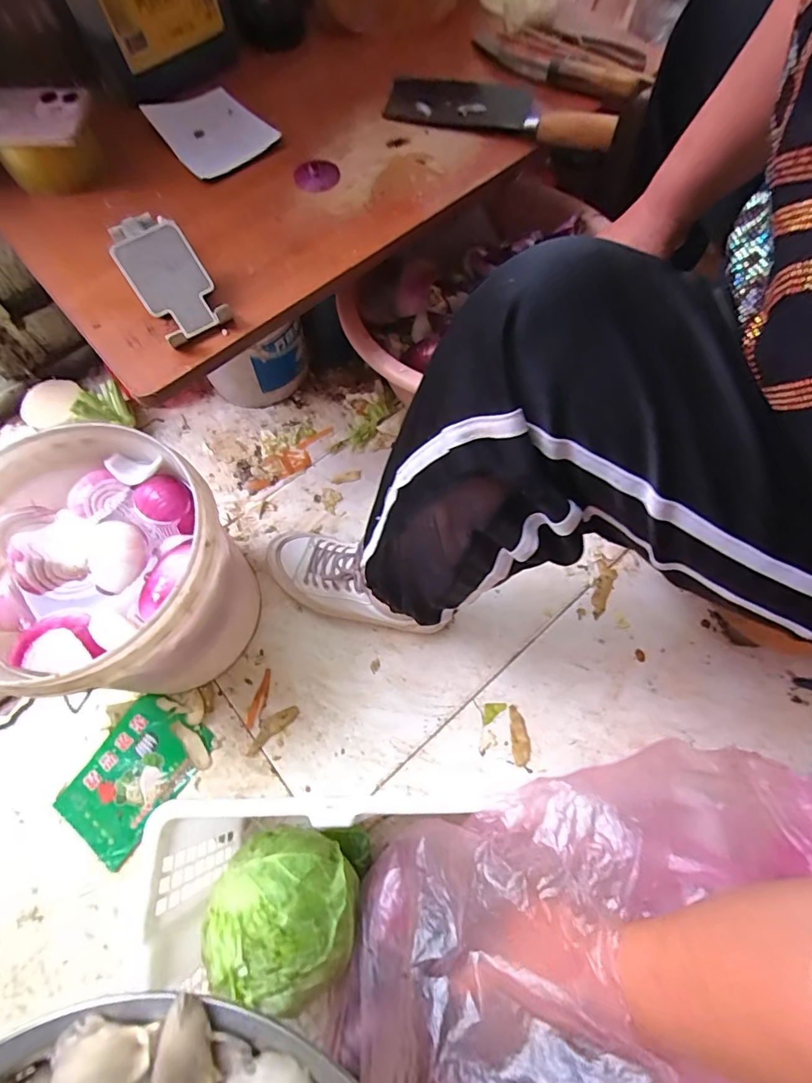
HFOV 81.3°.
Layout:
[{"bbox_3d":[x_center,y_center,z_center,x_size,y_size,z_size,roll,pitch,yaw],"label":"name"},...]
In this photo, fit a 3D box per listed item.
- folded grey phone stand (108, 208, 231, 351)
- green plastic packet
[{"bbox_3d":[-0.223,-0.249,0.445,0.066,0.054,0.098,-31,70,-12],"label":"folded grey phone stand"},{"bbox_3d":[-0.319,0.271,0.554,0.110,0.015,0.159,33,72,13],"label":"green plastic packet"}]

